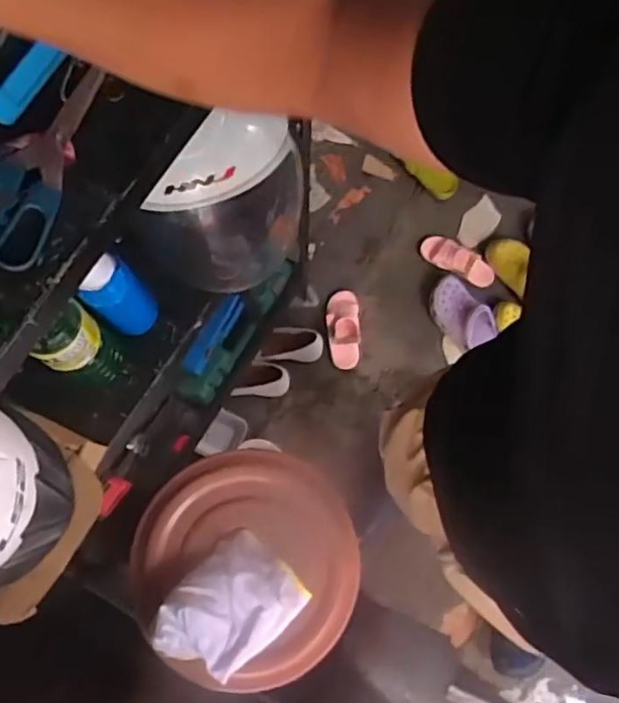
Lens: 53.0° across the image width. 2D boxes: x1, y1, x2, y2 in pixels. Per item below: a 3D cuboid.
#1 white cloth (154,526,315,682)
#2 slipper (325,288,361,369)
[{"bbox_3d":[-0.126,0.414,0.980,0.170,0.076,0.221,43,80,8],"label":"white cloth"},{"bbox_3d":[0.087,-0.059,1.538,0.084,0.047,0.192,-4,78,-2],"label":"slipper"}]

